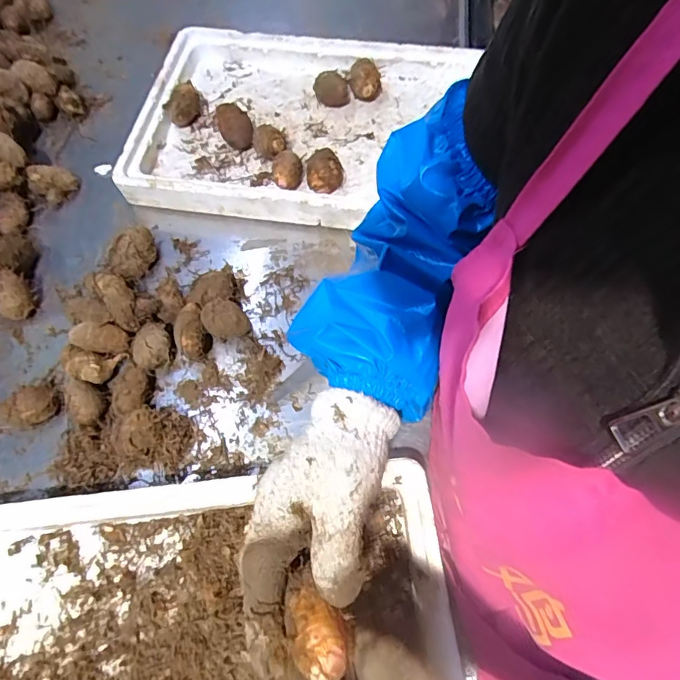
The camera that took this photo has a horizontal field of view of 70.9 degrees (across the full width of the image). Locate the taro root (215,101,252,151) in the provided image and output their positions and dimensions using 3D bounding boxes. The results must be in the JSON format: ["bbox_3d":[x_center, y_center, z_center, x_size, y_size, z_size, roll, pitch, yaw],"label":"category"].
[{"bbox_3d":[-0.146,-0.289,0.650,0.044,0.039,0.068,-20,67,-8],"label":"taro root"}]

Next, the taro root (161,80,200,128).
[{"bbox_3d":[-0.217,-0.325,0.661,0.052,0.041,0.052,-20,67,-8],"label":"taro root"}]

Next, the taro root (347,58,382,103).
[{"bbox_3d":[0.035,-0.371,0.684,0.046,0.049,0.049,-1,65,0],"label":"taro root"}]

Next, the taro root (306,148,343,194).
[{"bbox_3d":[-0.019,-0.209,0.597,0.043,0.034,0.051,-3,65,0],"label":"taro root"}]

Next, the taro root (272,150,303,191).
[{"bbox_3d":[-0.068,-0.211,0.610,0.039,0.040,0.051,-3,65,0],"label":"taro root"}]

